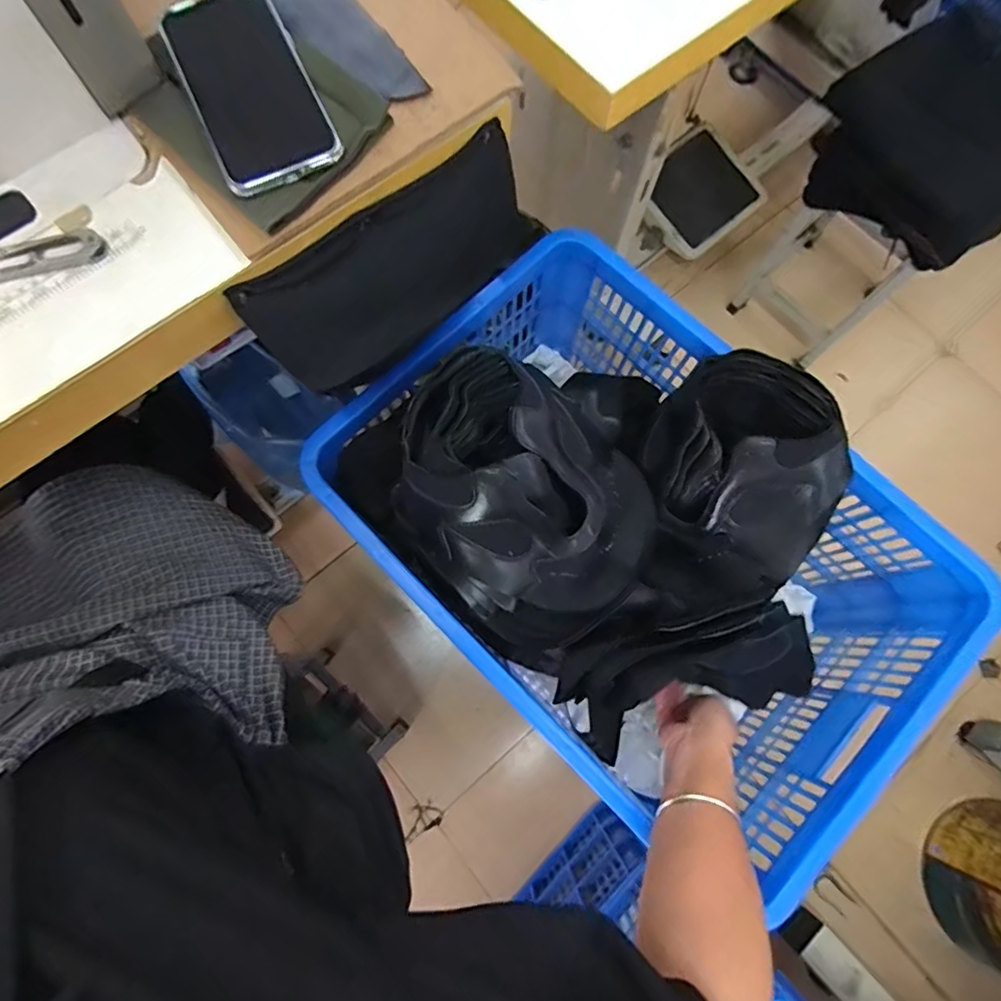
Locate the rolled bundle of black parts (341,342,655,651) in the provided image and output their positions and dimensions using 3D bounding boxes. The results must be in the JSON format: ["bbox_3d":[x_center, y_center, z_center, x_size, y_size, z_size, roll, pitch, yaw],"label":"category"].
[{"bbox_3d":[0.023,-0.001,0.495,0.224,0.152,0.255,-43,81,-10],"label":"rolled bundle of black parts"}]

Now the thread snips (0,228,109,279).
[{"bbox_3d":[-0.330,-0.165,0.370,0.119,0.013,0.024,-15,78,-5],"label":"thread snips"}]

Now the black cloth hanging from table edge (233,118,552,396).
[{"bbox_3d":[-0.075,-0.183,0.441,0.242,0.111,0.014,-39,48,-9],"label":"black cloth hanging from table edge"}]

